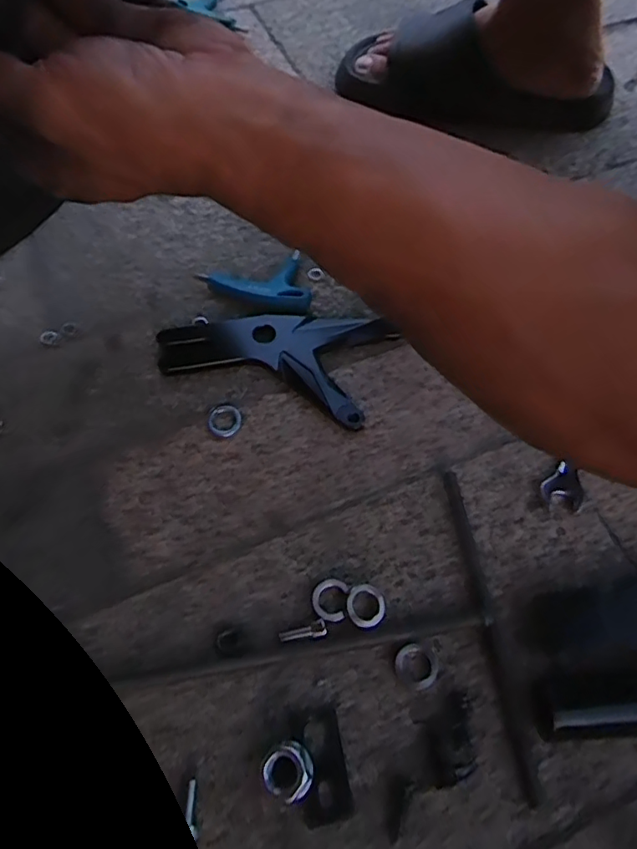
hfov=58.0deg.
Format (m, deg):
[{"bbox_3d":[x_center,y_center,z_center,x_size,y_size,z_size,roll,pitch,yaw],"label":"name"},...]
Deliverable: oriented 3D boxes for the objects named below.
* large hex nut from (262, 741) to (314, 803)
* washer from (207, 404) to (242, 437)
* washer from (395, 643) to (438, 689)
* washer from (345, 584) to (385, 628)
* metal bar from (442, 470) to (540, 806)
[{"bbox_3d":[-0.016,0.176,0.291,0.025,0.020,0.026,5,63,3],"label":"large hex nut"},{"bbox_3d":[-0.064,-0.004,0.395,0.024,0.004,0.024,0,62,0],"label":"washer"},{"bbox_3d":[0.055,0.135,0.320,0.023,0.004,0.023,0,62,0],"label":"washer"},{"bbox_3d":[0.028,0.105,0.333,0.023,0.004,0.025,1,48,-1],"label":"washer"},{"bbox_3d":[0.097,0.110,0.331,0.009,0.009,0.180,-6,63,-4],"label":"metal bar"}]

